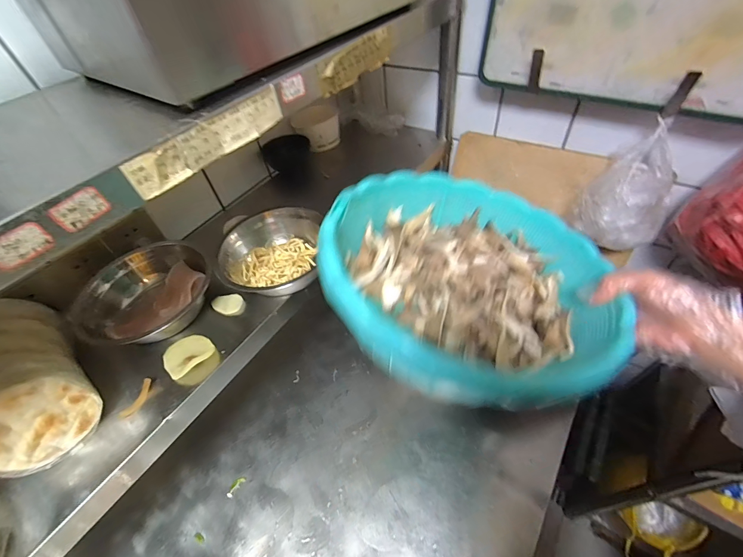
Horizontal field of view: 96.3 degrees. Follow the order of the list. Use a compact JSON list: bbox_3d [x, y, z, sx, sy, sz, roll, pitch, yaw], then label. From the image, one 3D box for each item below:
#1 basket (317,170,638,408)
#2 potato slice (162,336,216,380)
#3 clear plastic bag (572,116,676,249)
[{"bbox_3d":[0.104,-0.022,0.371,0.280,0.129,0.291,-6,50,2],"label":"basket"},{"bbox_3d":[-0.266,0.107,0.479,0.068,0.019,0.064,-3,50,4],"label":"potato slice"},{"bbox_3d":[0.490,-0.167,0.630,0.141,0.201,0.098,24,57,24],"label":"clear plastic bag"}]

